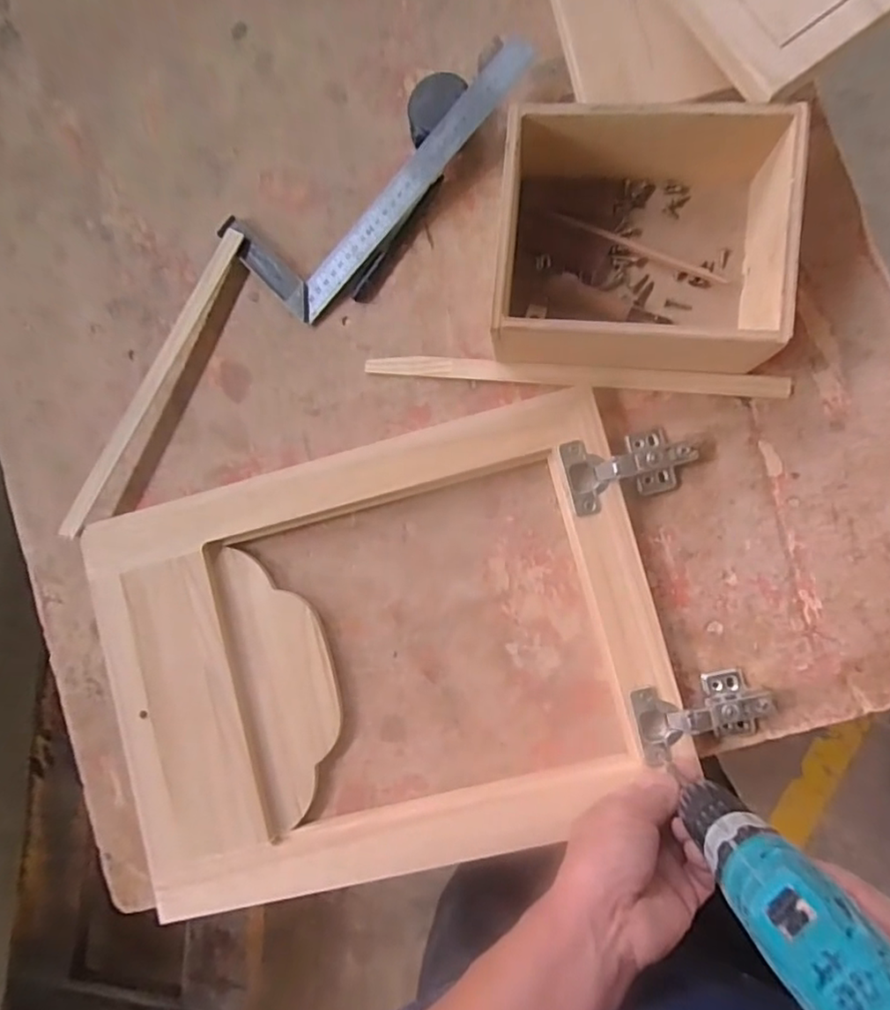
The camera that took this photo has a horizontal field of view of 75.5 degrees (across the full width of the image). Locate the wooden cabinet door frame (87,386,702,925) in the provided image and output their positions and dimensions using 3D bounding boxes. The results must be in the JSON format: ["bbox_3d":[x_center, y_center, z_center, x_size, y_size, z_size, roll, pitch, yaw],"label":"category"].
[{"bbox_3d":[-0.057,0.128,0.496,0.477,0.028,0.352,-16,86,6],"label":"wooden cabinet door frame"}]

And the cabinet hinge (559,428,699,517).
[{"bbox_3d":[0.153,-0.030,0.476,0.104,0.025,0.058,-13,86,6],"label":"cabinet hinge"}]

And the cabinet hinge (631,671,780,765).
[{"bbox_3d":[0.209,0.169,0.466,0.106,0.028,0.056,-12,86,6],"label":"cabinet hinge"}]

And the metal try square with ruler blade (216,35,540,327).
[{"bbox_3d":[-0.063,-0.309,0.515,0.294,0.029,0.120,-45,84,3],"label":"metal try square with ruler blade"}]

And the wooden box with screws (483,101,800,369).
[{"bbox_3d":[0.148,-0.205,0.450,0.204,0.086,0.191,3,88,7],"label":"wooden box with screws"}]

